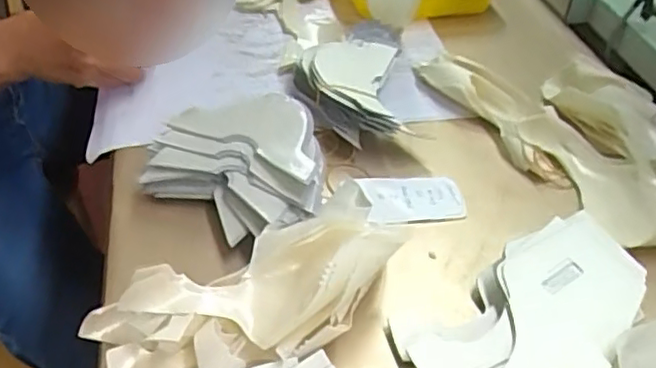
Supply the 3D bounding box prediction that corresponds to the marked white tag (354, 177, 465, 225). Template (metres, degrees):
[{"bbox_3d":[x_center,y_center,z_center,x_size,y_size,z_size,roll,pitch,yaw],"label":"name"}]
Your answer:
[{"bbox_3d":[0.071,0.012,0.536,0.080,0.014,0.054,-4,43,-7],"label":"marked white tag"}]

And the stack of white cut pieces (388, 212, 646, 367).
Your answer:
[{"bbox_3d":[0.140,0.092,0.436,0.198,0.028,0.096,-26,50,-28],"label":"stack of white cut pieces"}]

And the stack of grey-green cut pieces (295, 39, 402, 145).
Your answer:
[{"bbox_3d":[0.017,-0.091,0.594,0.095,0.036,0.112,1,42,-1],"label":"stack of grey-green cut pieces"}]

